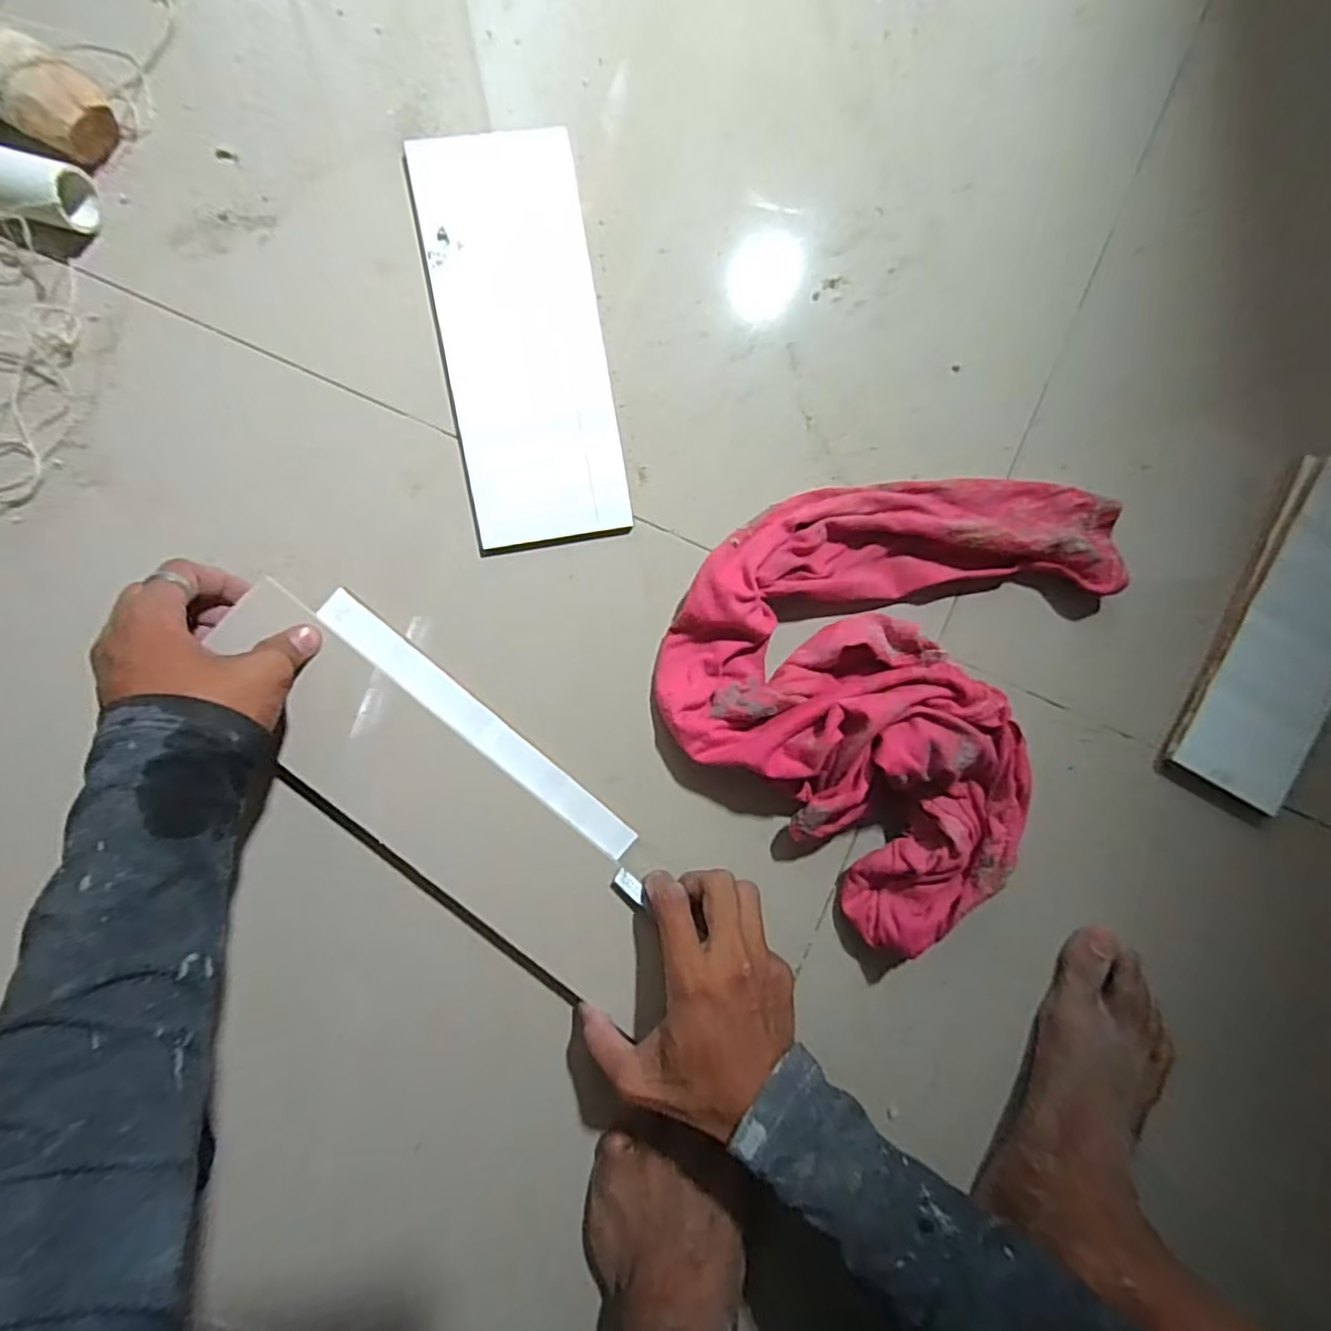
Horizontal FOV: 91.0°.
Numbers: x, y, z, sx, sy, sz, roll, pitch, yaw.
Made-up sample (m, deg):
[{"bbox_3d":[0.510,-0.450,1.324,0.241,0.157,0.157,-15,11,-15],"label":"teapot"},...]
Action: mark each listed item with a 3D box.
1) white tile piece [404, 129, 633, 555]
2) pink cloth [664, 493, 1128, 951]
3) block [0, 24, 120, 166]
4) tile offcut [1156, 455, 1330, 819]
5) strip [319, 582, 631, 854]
[{"bbox_3d":[-0.089,-0.202,0.412,0.099,0.008,0.247,-10,95,-5],"label":"white tile piece"},{"bbox_3d":[0.138,-0.003,0.423,0.250,0.072,0.314,26,91,-7],"label":"pink cloth"},{"bbox_3d":[-0.358,-0.323,0.358,0.089,0.031,0.045,32,90,-23],"label":"block"},{"bbox_3d":[0.450,-0.019,0.471,0.097,0.015,0.244,24,92,2],"label":"tile offcut"},{"bbox_3d":[-0.119,0.042,0.428,0.247,0.015,0.023,42,89,-7],"label":"strip"}]

